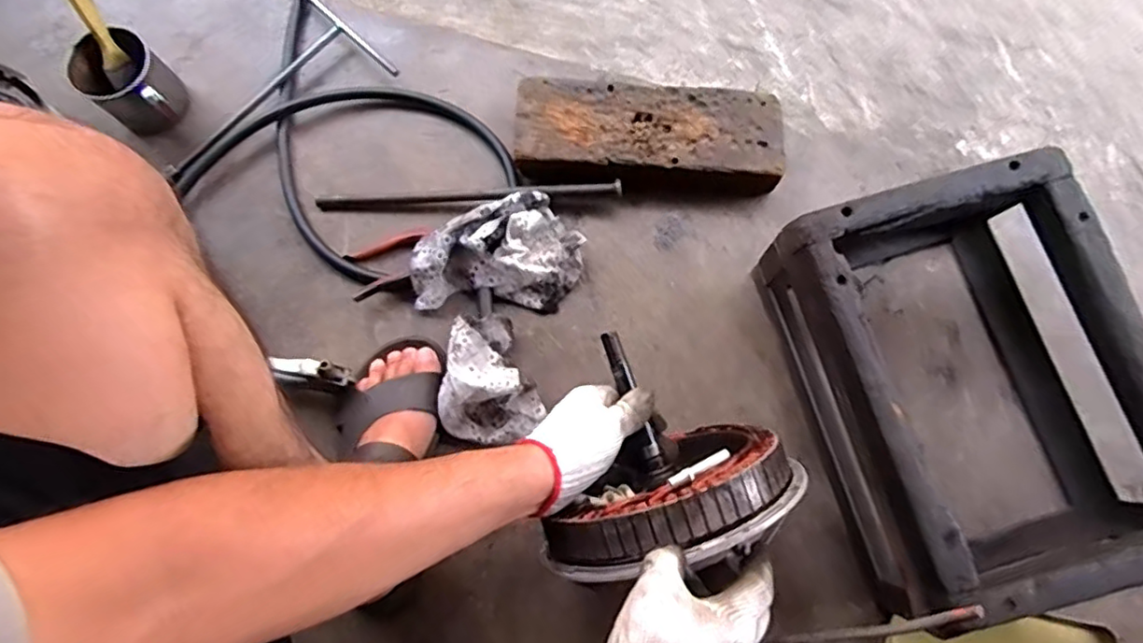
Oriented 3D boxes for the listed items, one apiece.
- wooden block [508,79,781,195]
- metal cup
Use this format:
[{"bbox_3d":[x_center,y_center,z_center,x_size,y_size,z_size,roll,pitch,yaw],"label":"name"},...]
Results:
[{"bbox_3d":[0.083,-0.198,0.697,0.285,0.062,0.113,4,76,2],"label":"wooden block"},{"bbox_3d":[-0.475,-0.253,0.681,0.079,0.077,0.082,0,76,1],"label":"metal cup"}]

